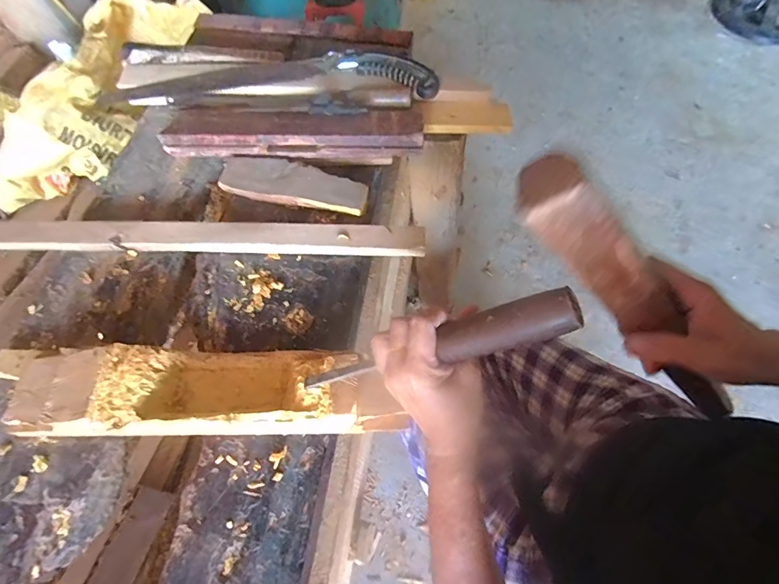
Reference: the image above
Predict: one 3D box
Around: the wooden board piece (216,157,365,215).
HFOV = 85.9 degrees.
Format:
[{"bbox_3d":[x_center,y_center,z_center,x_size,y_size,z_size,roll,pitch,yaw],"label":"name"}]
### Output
[{"bbox_3d":[-0.128,-0.146,0.561,0.198,0.017,0.057,12,65,7],"label":"wooden board piece"}]

